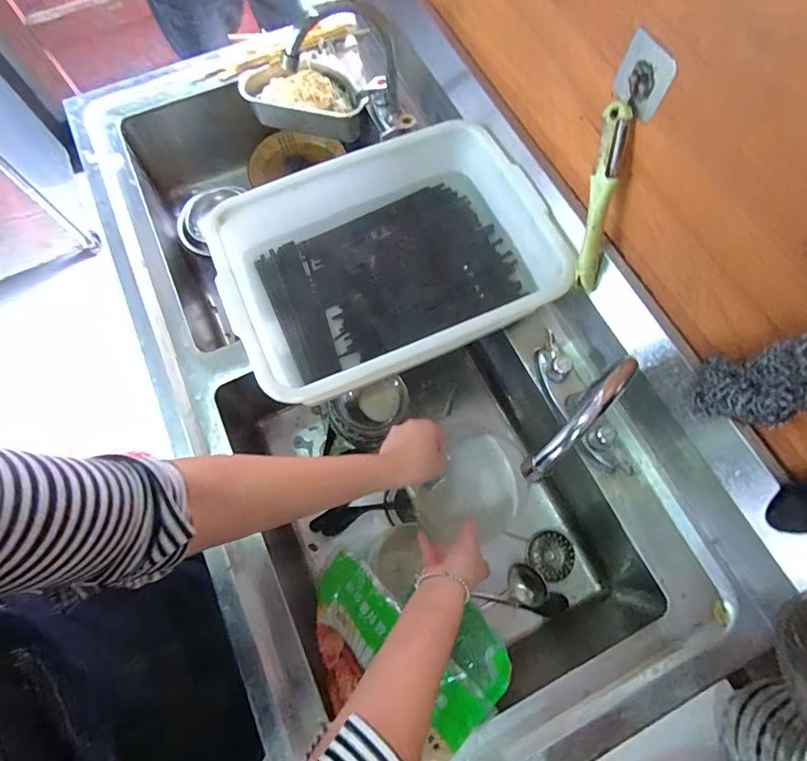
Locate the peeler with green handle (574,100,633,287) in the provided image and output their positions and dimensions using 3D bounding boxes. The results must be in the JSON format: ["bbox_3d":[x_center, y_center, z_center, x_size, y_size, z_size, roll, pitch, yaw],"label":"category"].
[{"bbox_3d":[0.212,-0.186,0.489,0.028,0.193,0.013,-6,37,-1],"label":"peeler with green handle"}]

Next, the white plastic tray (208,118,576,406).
[{"bbox_3d":[-0.023,-0.160,0.615,0.408,0.109,0.329,-23,72,-7],"label":"white plastic tray"}]

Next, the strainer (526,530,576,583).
[{"bbox_3d":[0.228,0.266,0.696,0.073,0.016,0.073,-17,53,24],"label":"strainer"}]

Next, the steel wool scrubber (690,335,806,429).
[{"bbox_3d":[0.318,0.005,0.404,0.046,0.141,0.070,-17,72,-5],"label":"steel wool scrubber"}]

